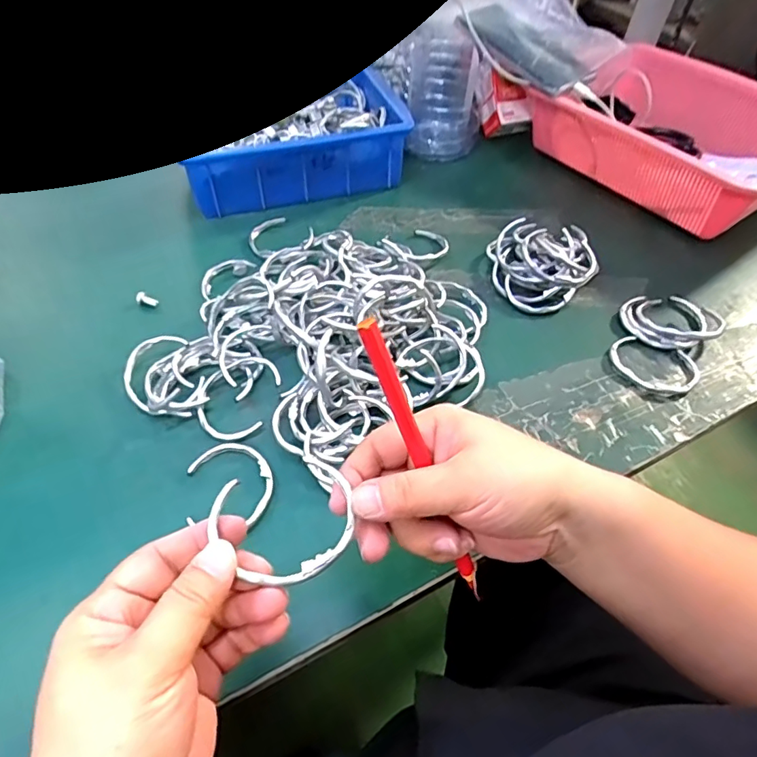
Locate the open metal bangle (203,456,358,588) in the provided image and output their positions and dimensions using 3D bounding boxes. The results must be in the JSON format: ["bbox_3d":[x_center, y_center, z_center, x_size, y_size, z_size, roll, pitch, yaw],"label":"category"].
[{"bbox_3d":[-0.042,0.066,0.236,0.060,0.006,0.055,2,54,-3],"label":"open metal bangle"}]

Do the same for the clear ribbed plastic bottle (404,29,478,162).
[{"bbox_3d":[0.081,-0.338,0.608,0.087,0.103,0.107,11,54,3],"label":"clear ribbed plastic bottle"}]

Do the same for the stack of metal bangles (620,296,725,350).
[{"bbox_3d":[0.255,-0.052,0.443,0.077,0.019,0.061,-13,53,-14],"label":"stack of metal bangles"}]

